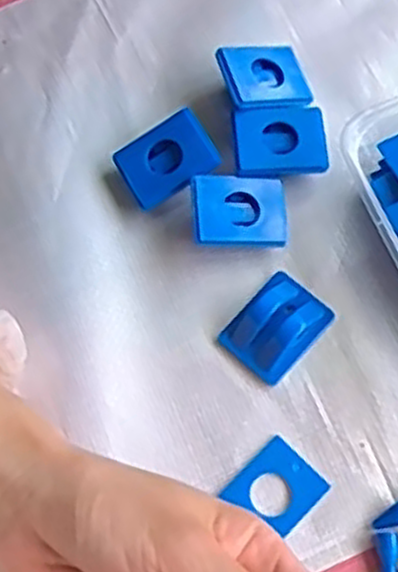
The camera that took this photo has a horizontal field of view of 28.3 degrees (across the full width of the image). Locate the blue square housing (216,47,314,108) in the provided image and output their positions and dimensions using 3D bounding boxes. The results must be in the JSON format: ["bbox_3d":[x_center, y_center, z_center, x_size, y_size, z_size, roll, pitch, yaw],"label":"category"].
[{"bbox_3d":[0.033,-0.101,0.384,0.042,0.006,0.033,-7,71,-17],"label":"blue square housing"}]

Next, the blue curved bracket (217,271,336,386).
[{"bbox_3d":[0.035,0.017,0.354,0.034,0.014,0.045,41,77,16],"label":"blue curved bracket"}]

